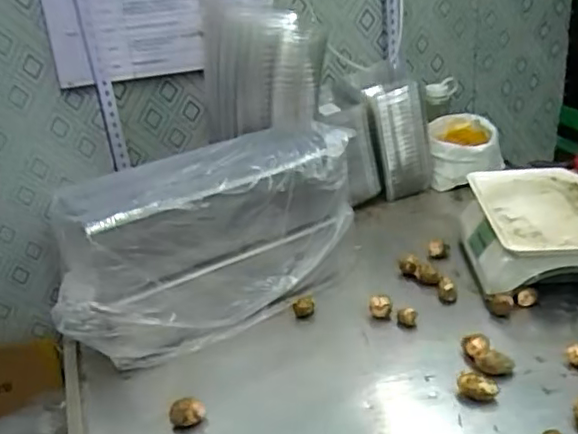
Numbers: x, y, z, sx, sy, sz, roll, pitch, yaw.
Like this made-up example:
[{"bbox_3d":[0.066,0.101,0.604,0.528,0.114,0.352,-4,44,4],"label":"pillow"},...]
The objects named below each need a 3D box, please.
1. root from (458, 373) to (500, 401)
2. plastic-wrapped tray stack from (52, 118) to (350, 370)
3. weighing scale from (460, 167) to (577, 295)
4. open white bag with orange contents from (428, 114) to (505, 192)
[{"bbox_3d":[0.269,0.242,0.874,0.055,0.032,0.031,4,30,18],"label":"root"},{"bbox_3d":[-0.141,0.053,1.054,0.513,0.284,0.187,-21,31,-25],"label":"plastic-wrapped tray stack"},{"bbox_3d":[0.471,0.019,1.117,0.281,0.106,0.281,-4,28,5],"label":"weighing scale"},{"bbox_3d":[0.420,-0.161,1.475,0.165,0.102,0.206,0,29,12],"label":"open white bag with orange contents"}]

